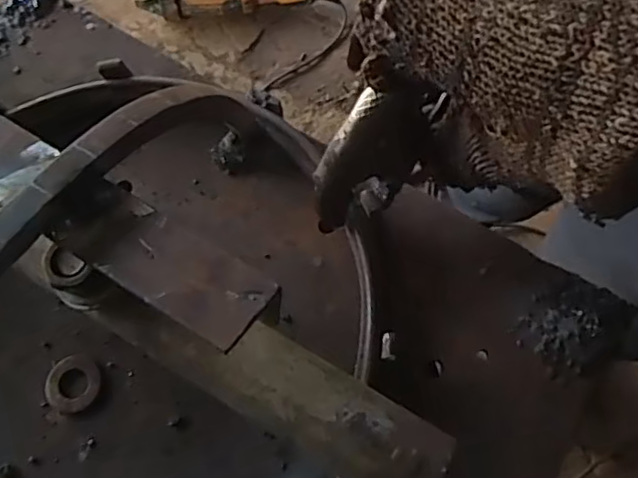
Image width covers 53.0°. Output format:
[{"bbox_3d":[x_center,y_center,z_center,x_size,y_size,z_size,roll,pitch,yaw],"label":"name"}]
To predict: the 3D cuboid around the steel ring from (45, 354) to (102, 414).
[{"bbox_3d":[-0.105,0.061,0.271,0.023,0.004,0.024,0,70,0],"label":"steel ring"}]

